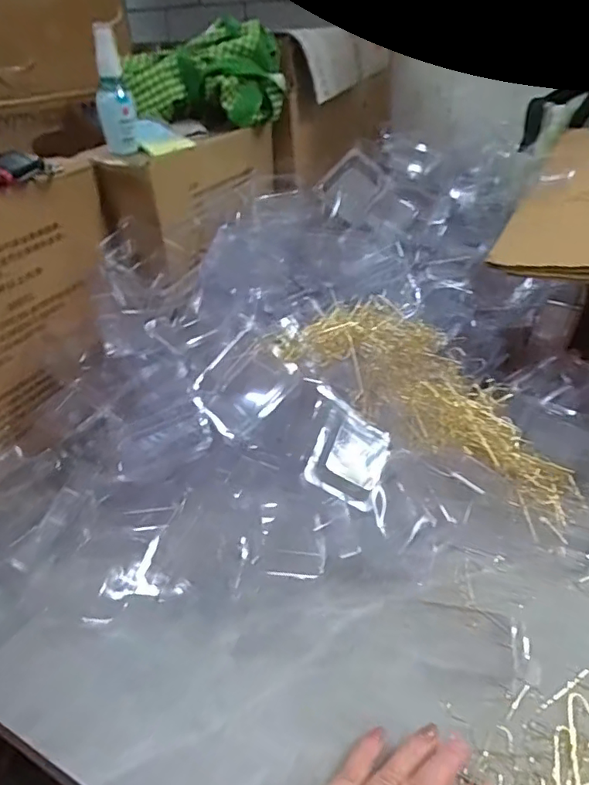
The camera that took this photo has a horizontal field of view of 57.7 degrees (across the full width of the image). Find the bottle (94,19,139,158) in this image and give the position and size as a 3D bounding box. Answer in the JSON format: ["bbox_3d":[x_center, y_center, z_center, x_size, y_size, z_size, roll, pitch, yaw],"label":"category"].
[{"bbox_3d":[-0.191,-0.310,0.564,0.035,0.127,0.035,-11,36,-12],"label":"bottle"}]

